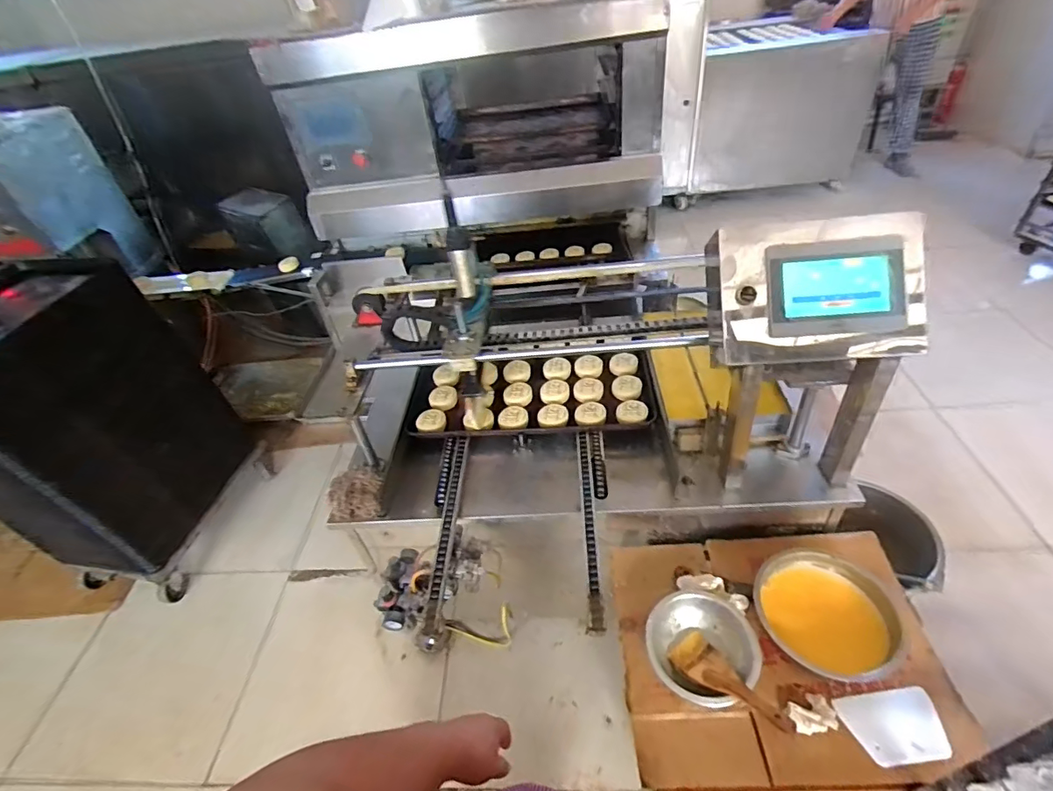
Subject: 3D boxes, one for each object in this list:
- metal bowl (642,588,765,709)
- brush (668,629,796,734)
[{"bbox_3d":[0.306,0.443,0.889,0.167,0.082,0.179,1,44,-1],"label":"metal bowl"},{"bbox_3d":[0.332,0.465,0.830,0.073,0.028,0.217,-24,21,-25],"label":"brush"}]

